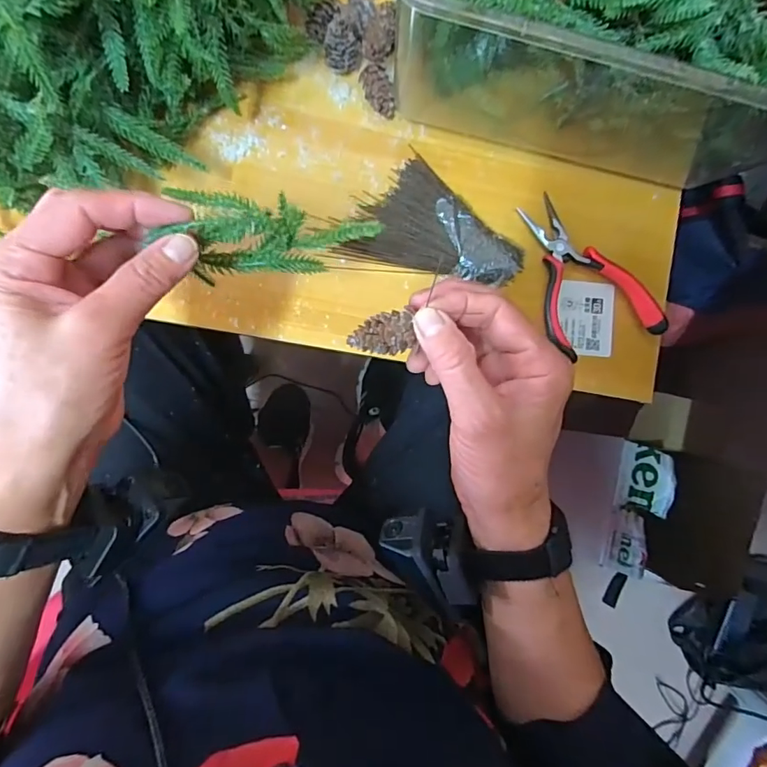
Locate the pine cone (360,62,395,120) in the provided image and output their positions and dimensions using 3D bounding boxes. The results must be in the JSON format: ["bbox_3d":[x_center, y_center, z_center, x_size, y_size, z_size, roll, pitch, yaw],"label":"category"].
[{"bbox_3d":[-0.004,-0.216,0.356,0.018,0.015,0.037,-33,111,-6],"label":"pine cone"}]

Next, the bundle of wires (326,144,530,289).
[{"bbox_3d":[0.037,-0.124,0.363,0.137,0.017,0.085,5,89,-7],"label":"bundle of wires"}]

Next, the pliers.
[{"bbox_3d":[0.162,-0.089,0.377,0.077,0.021,0.127,-20,92,-7],"label":"pliers"}]

